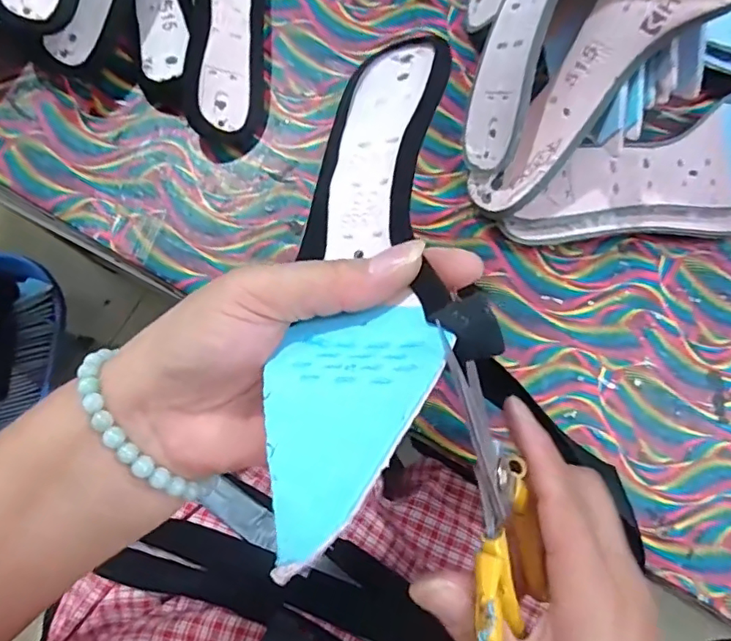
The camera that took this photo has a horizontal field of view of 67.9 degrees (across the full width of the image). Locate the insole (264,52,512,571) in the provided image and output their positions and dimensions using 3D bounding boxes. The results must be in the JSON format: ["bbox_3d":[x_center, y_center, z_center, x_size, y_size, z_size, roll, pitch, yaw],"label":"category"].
[{"bbox_3d":[0.011,-0.029,0.207,0.073,0.031,0.231,7,58,2],"label":"insole"}]

